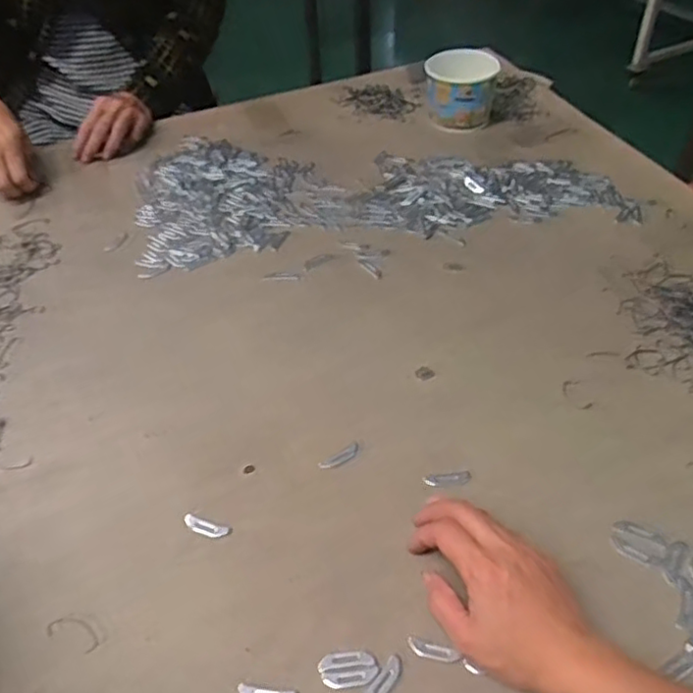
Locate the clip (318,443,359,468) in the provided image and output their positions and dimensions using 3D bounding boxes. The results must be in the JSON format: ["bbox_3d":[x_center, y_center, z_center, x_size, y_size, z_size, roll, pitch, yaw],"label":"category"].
[{"bbox_3d":[-0.005,0.088,0.518,0.035,0.004,0.011,-25,50,-20],"label":"clip"}]

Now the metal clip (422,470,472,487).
[{"bbox_3d":[0.078,0.101,0.499,0.037,0.004,0.011,-9,47,-6],"label":"metal clip"}]

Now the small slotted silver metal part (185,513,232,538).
[{"bbox_3d":[-0.104,0.133,0.481,0.038,0.004,0.012,13,48,15],"label":"small slotted silver metal part"}]

